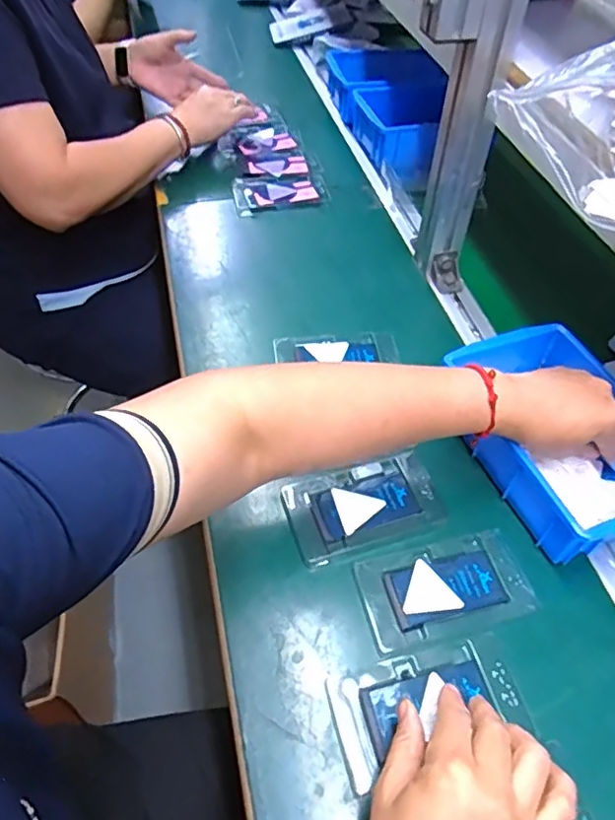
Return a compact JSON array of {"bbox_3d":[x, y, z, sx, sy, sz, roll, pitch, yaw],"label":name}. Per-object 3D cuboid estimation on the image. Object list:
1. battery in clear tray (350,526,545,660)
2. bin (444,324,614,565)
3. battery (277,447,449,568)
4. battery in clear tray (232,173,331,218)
[{"bbox_3d":[0.107,0.138,0.451,0.128,0.004,0.073,-11,52,-12],"label":"battery in clear tray"},{"bbox_3d":[0.225,0.021,0.506,0.146,0.065,0.200,-18,54,-14],"label":"bin"},{"bbox_3d":[0.049,0.082,0.495,0.127,0.008,0.075,-13,53,-13],"label":"battery"},{"bbox_3d":[-0.035,-0.298,0.799,0.126,0.018,0.071,-7,51,-8],"label":"battery in clear tray"}]

